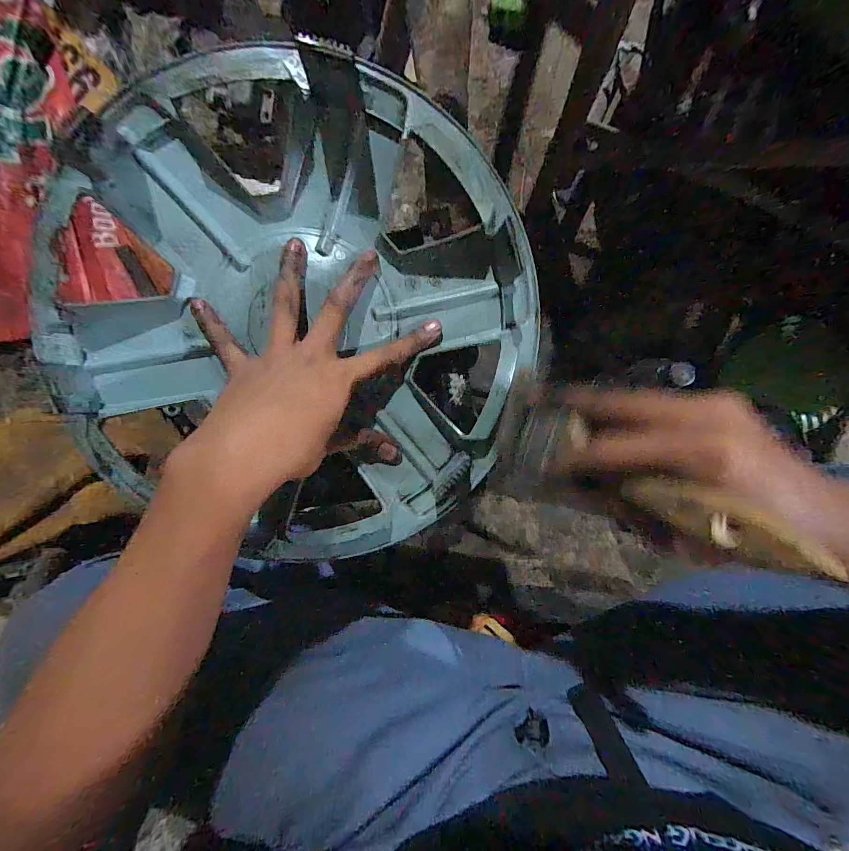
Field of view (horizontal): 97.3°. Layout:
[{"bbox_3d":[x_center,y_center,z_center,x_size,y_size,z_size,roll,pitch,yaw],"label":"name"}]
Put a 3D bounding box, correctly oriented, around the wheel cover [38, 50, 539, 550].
[{"bbox_3d":[-0.087,-0.080,0.277,0.344,0.068,0.322,31,89,2],"label":"wheel cover"}]

